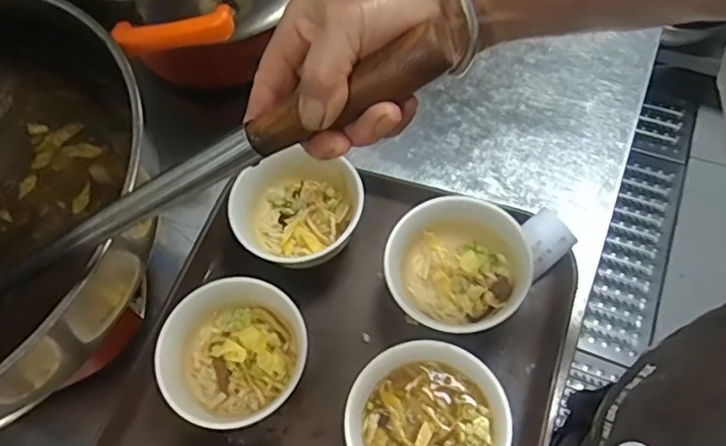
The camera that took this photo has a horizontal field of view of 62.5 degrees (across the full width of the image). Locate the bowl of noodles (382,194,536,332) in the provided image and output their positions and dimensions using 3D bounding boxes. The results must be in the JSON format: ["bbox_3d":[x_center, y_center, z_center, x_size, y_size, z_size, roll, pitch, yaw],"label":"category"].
[{"bbox_3d":[0.086,0.047,0.560,0.129,0.071,0.120,-2,62,3],"label":"bowl of noodles"}]

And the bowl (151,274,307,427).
[{"bbox_3d":[-0.124,0.115,0.539,0.140,0.062,0.125,18,65,13],"label":"bowl"}]

